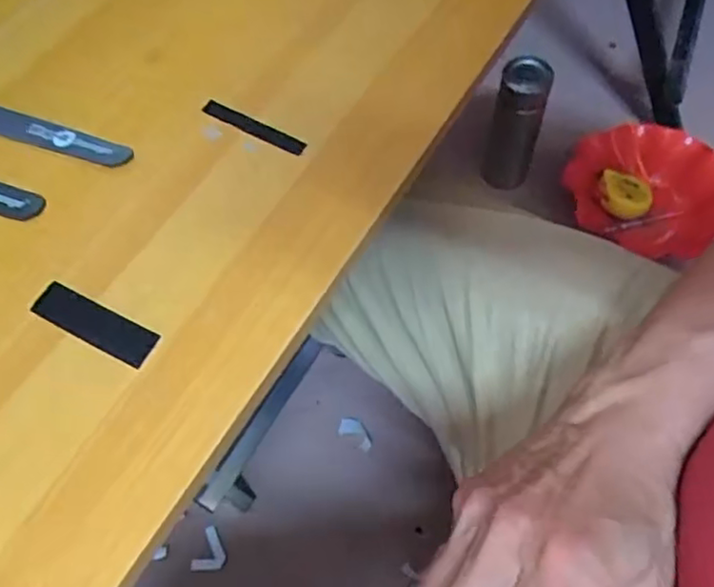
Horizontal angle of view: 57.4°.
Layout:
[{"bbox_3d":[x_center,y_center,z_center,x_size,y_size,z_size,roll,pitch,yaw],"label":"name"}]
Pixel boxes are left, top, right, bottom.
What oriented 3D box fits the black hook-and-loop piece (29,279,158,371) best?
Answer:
[{"bbox_3d":[-0.128,0.014,0.318,0.067,0.004,0.019,25,63,15],"label":"black hook-and-loop piece"}]

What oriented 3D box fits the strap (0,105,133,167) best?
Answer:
[{"bbox_3d":[-0.216,-0.103,0.384,0.188,0.009,0.023,16,61,10],"label":"strap"}]

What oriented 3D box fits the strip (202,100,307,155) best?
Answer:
[{"bbox_3d":[-0.060,-0.097,0.375,0.069,0.004,0.012,29,64,16],"label":"strip"}]

